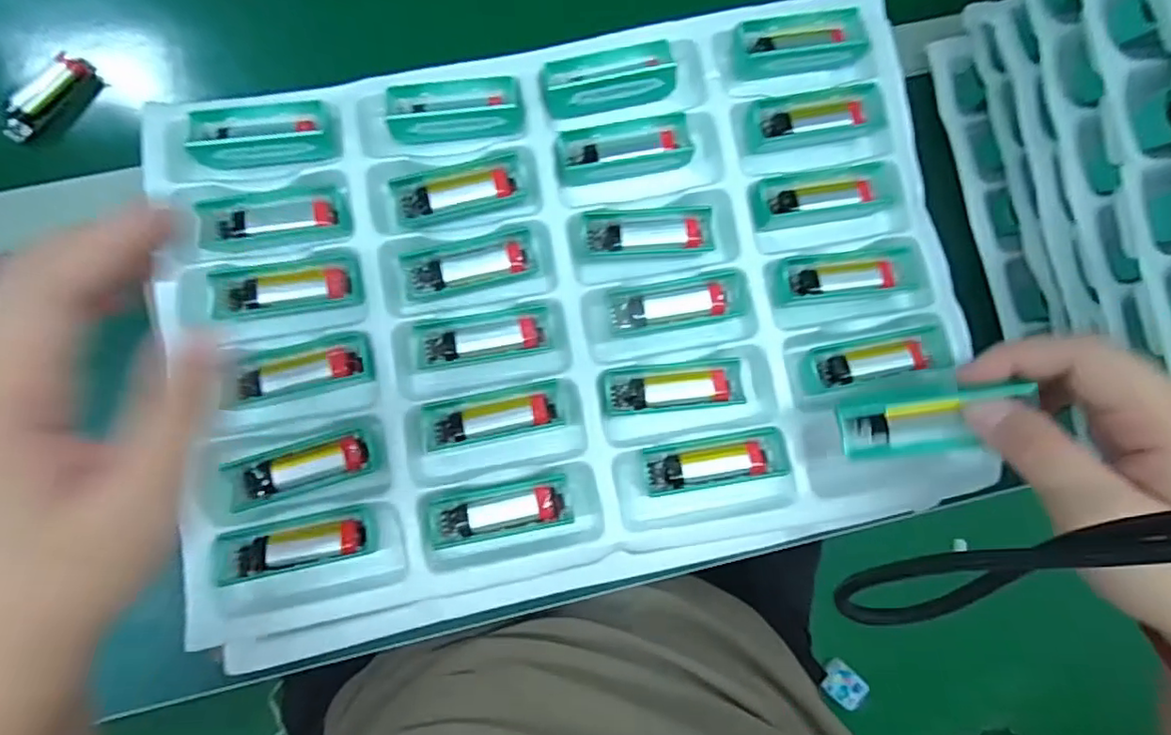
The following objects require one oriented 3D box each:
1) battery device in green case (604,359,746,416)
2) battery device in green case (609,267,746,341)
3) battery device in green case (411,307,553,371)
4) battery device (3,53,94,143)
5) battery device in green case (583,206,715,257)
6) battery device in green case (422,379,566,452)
[{"bbox_3d":[0.051,0.011,0.352,0.080,0.010,0.027,-6,82,-4],"label":"battery device in green case"},{"bbox_3d":[0.056,-0.039,0.361,0.081,0.020,0.028,-9,83,-4],"label":"battery device in green case"},{"bbox_3d":[-0.060,-0.017,0.358,0.078,0.012,0.028,-7,83,-4],"label":"battery device in green case"},{"bbox_3d":[-0.365,-0.183,0.403,0.017,0.019,0.069,32,82,2],"label":"battery device"},{"bbox_3d":[0.038,-0.083,0.370,0.077,0.020,0.025,0,82,-3],"label":"battery device in green case"},{"bbox_3d":[-0.053,0.027,0.350,0.078,0.013,0.027,-12,83,-4],"label":"battery device in green case"}]

